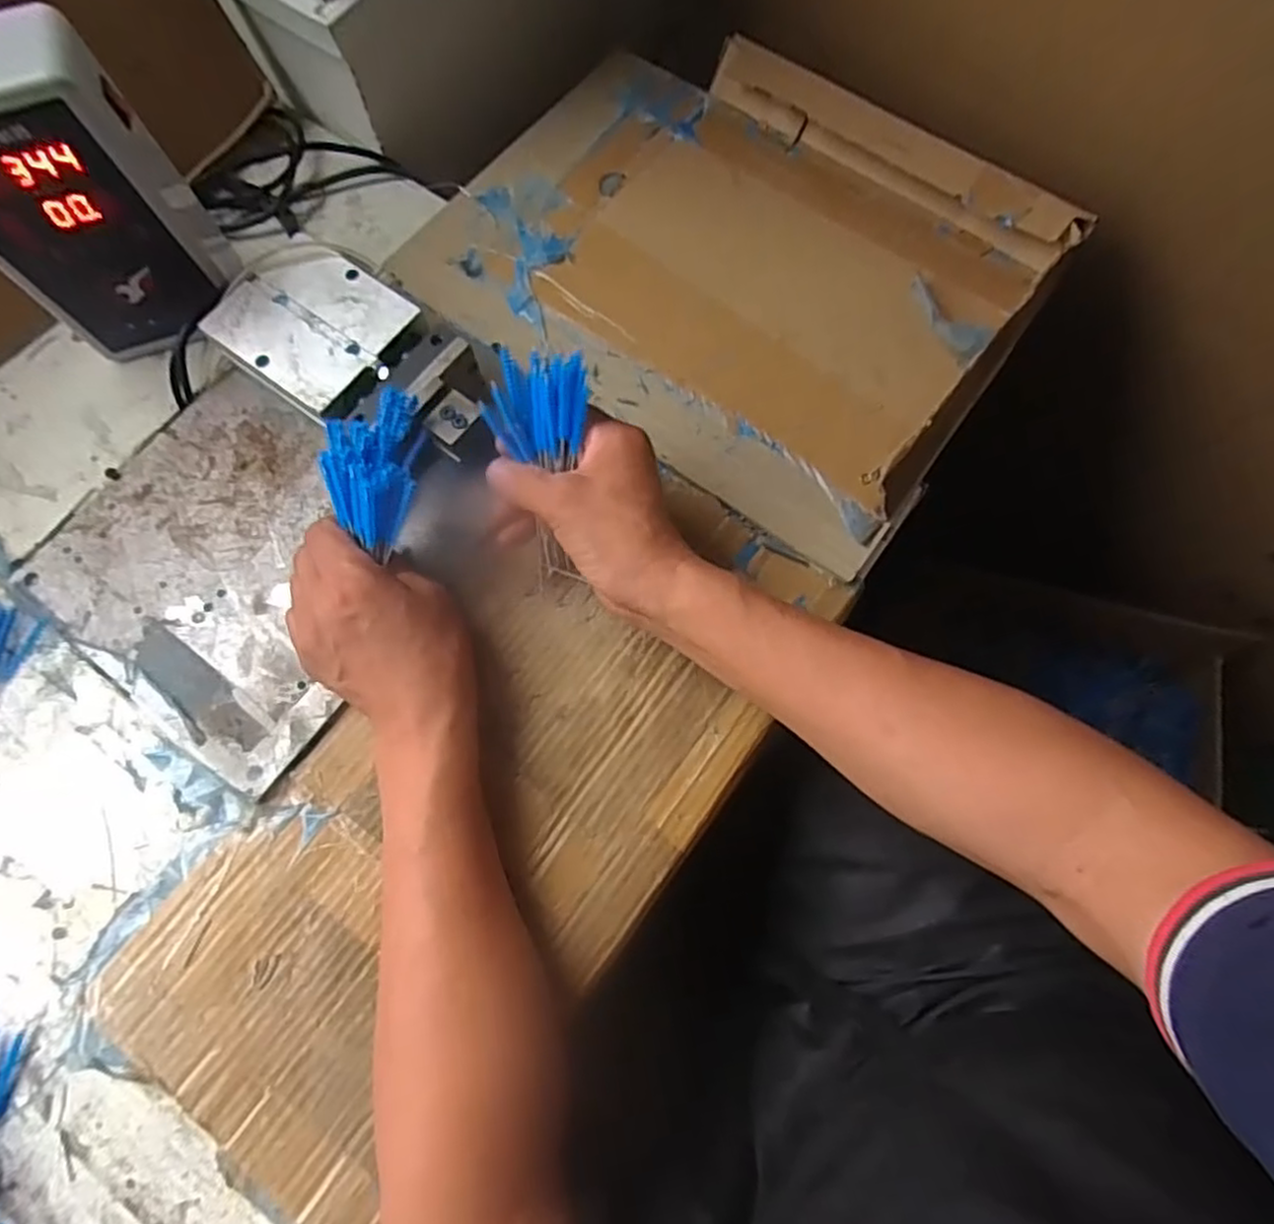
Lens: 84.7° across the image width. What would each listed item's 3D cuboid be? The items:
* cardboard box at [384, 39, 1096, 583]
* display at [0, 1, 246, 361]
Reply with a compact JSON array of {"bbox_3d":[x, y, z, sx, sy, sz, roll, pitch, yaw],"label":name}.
[{"bbox_3d":[0.064,-0.255,0.508,0.405,0.042,0.330,33,76,10],"label":"cardboard box"},{"bbox_3d":[-0.329,-0.238,0.421,0.111,0.181,0.063,-16,74,-4],"label":"display"}]

